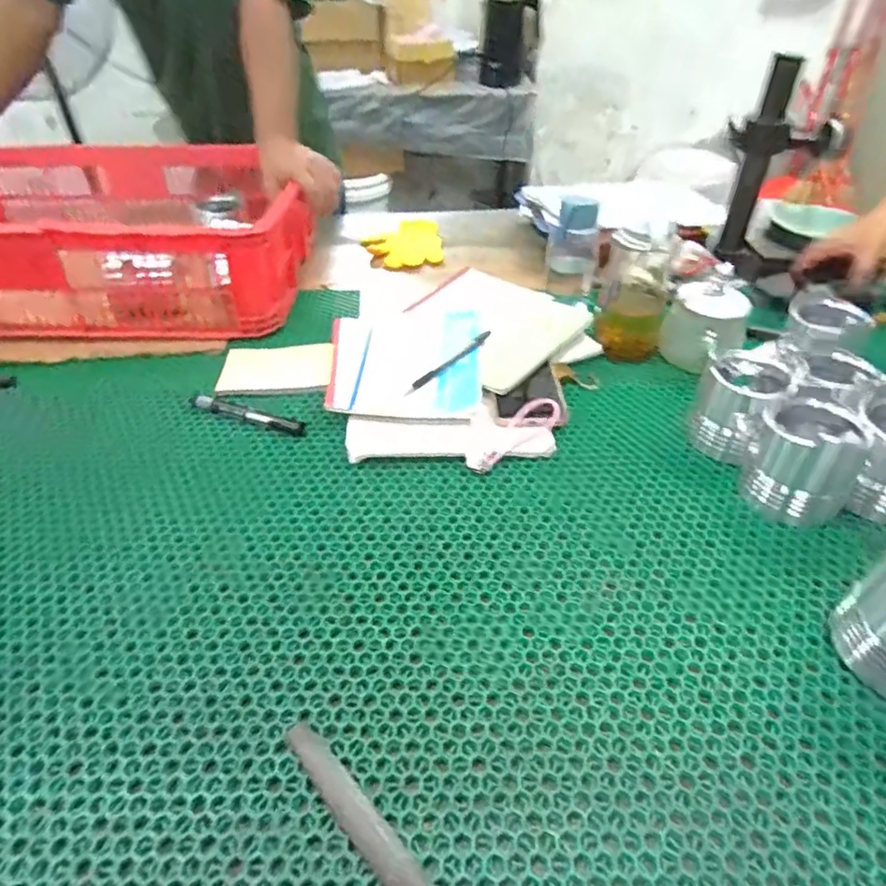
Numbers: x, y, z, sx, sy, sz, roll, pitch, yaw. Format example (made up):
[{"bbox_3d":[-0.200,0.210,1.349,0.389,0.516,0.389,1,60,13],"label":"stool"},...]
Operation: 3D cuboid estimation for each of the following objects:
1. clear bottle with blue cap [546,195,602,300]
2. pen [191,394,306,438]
[{"bbox_3d":[0.178,-0.271,0.802,0.067,0.121,0.068,10,40,12],"label":"clear bottle with blue cap"},{"bbox_3d":[-0.214,-0.033,0.642,0.140,0.010,0.022,14,41,16],"label":"pen"}]

